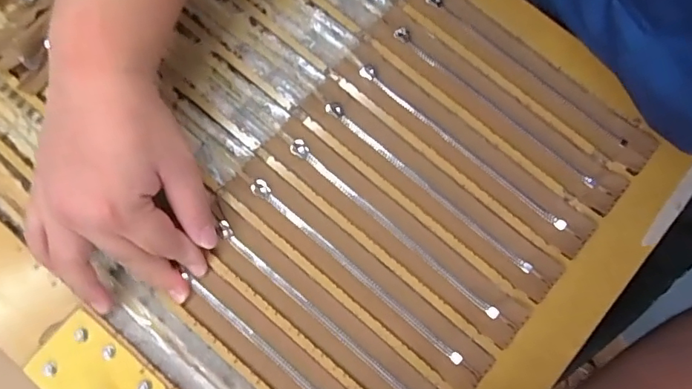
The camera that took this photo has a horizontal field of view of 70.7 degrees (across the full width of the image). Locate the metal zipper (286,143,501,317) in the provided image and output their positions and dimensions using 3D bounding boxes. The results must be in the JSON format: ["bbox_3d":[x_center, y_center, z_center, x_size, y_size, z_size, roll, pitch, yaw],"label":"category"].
[{"bbox_3d":[0.033,0.024,0.356,0.192,0.004,0.011,42,82,6],"label":"metal zipper"}]

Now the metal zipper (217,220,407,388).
[{"bbox_3d":[-0.020,0.085,0.346,0.191,0.004,0.009,41,82,6],"label":"metal zipper"}]

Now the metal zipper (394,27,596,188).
[{"bbox_3d":[0.113,-0.069,0.376,0.188,0.005,0.011,39,81,5],"label":"metal zipper"}]

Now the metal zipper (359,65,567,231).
[{"bbox_3d":[0.086,-0.037,0.372,0.191,0.010,0.009,40,81,6],"label":"metal zipper"}]

